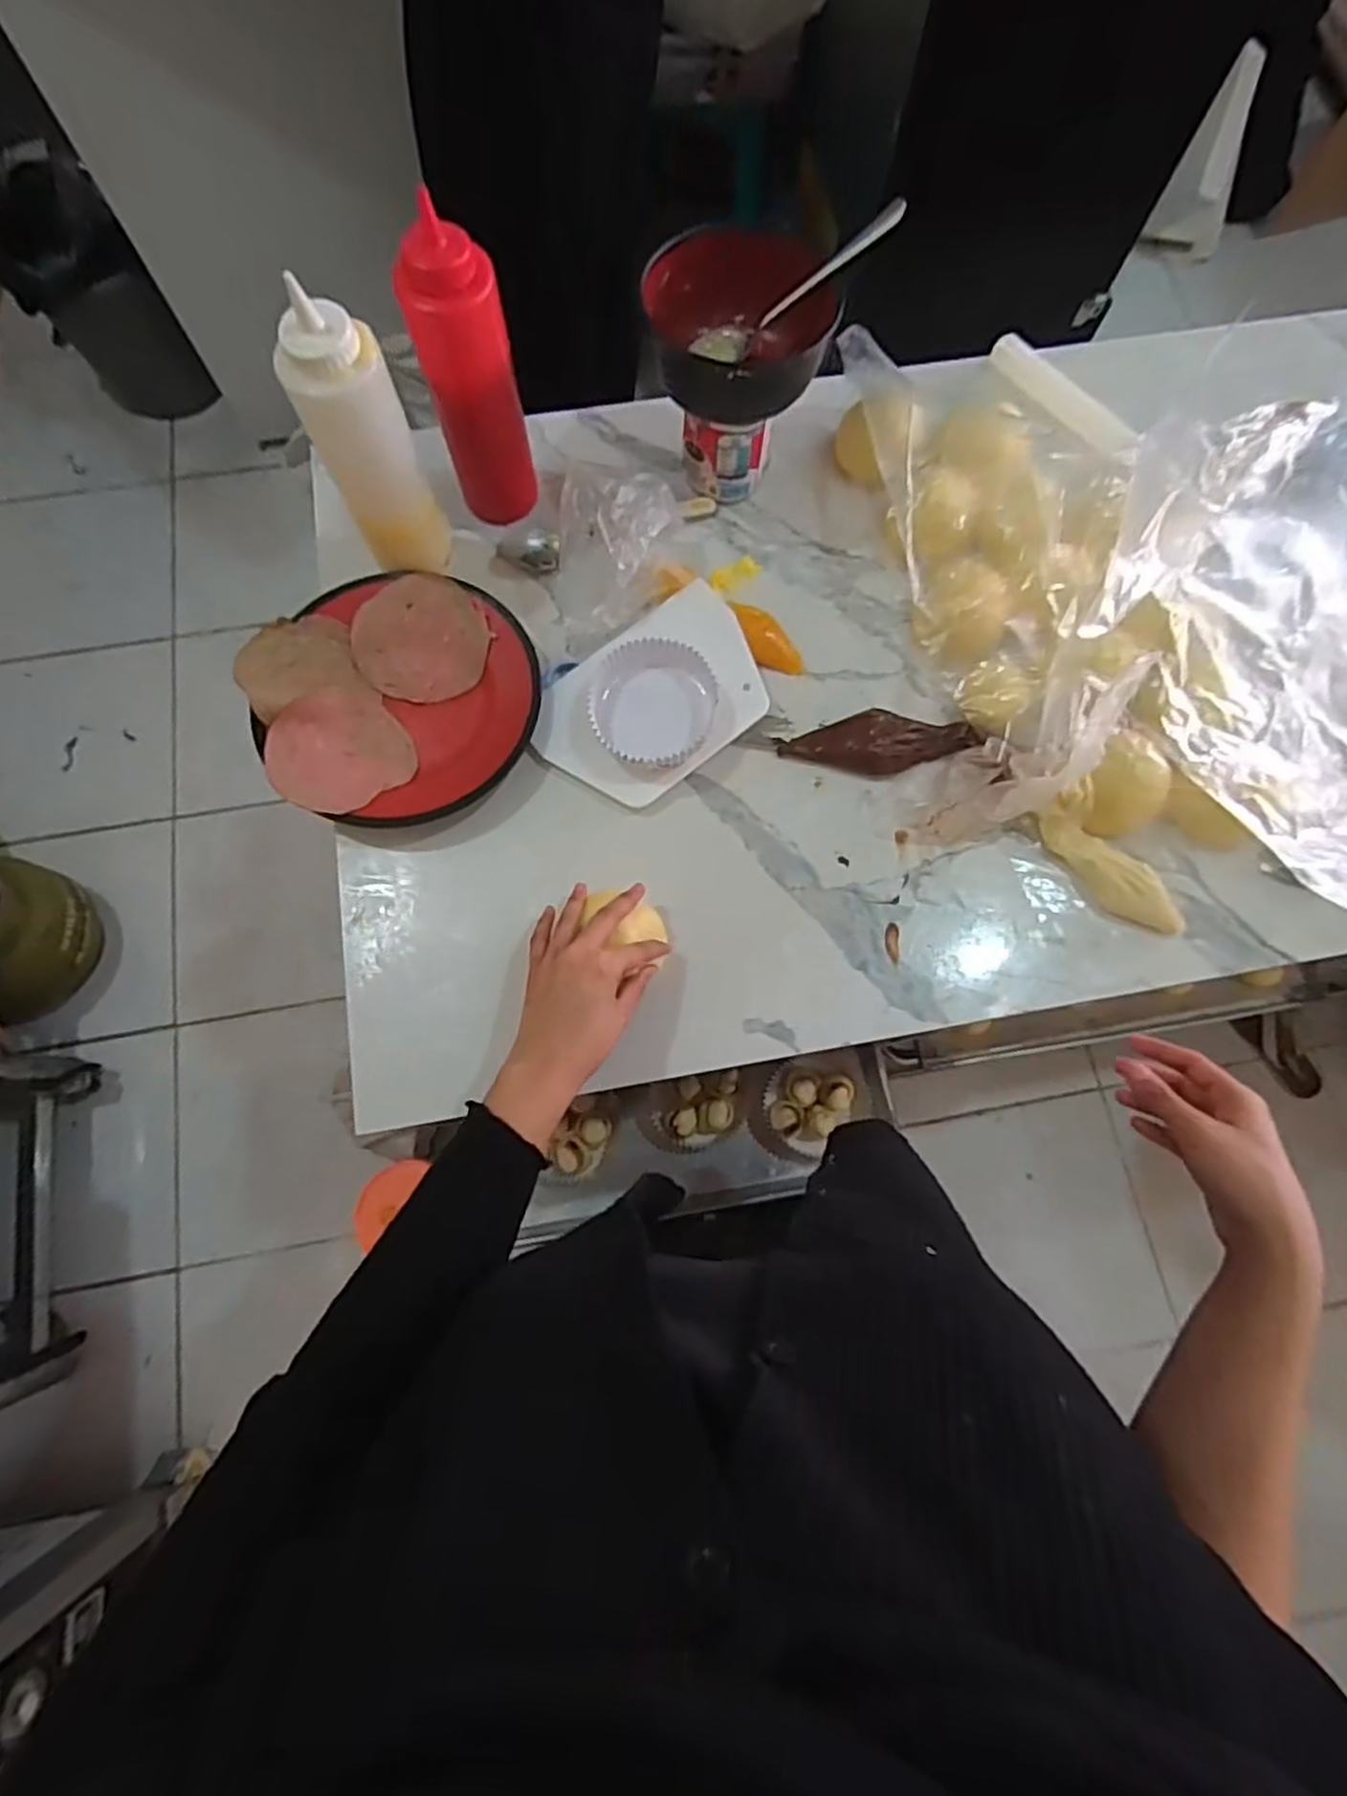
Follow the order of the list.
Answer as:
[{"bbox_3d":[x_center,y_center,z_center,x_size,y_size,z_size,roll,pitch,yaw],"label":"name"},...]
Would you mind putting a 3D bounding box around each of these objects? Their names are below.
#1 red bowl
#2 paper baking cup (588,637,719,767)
[{"bbox_3d":[0.048,-0.439,0.559,0.142,0.063,0.145,0,76,-1],"label":"red bowl"},{"bbox_3d":[-0.017,-0.148,0.581,0.094,0.039,0.094,0,76,-1],"label":"paper baking cup"}]

